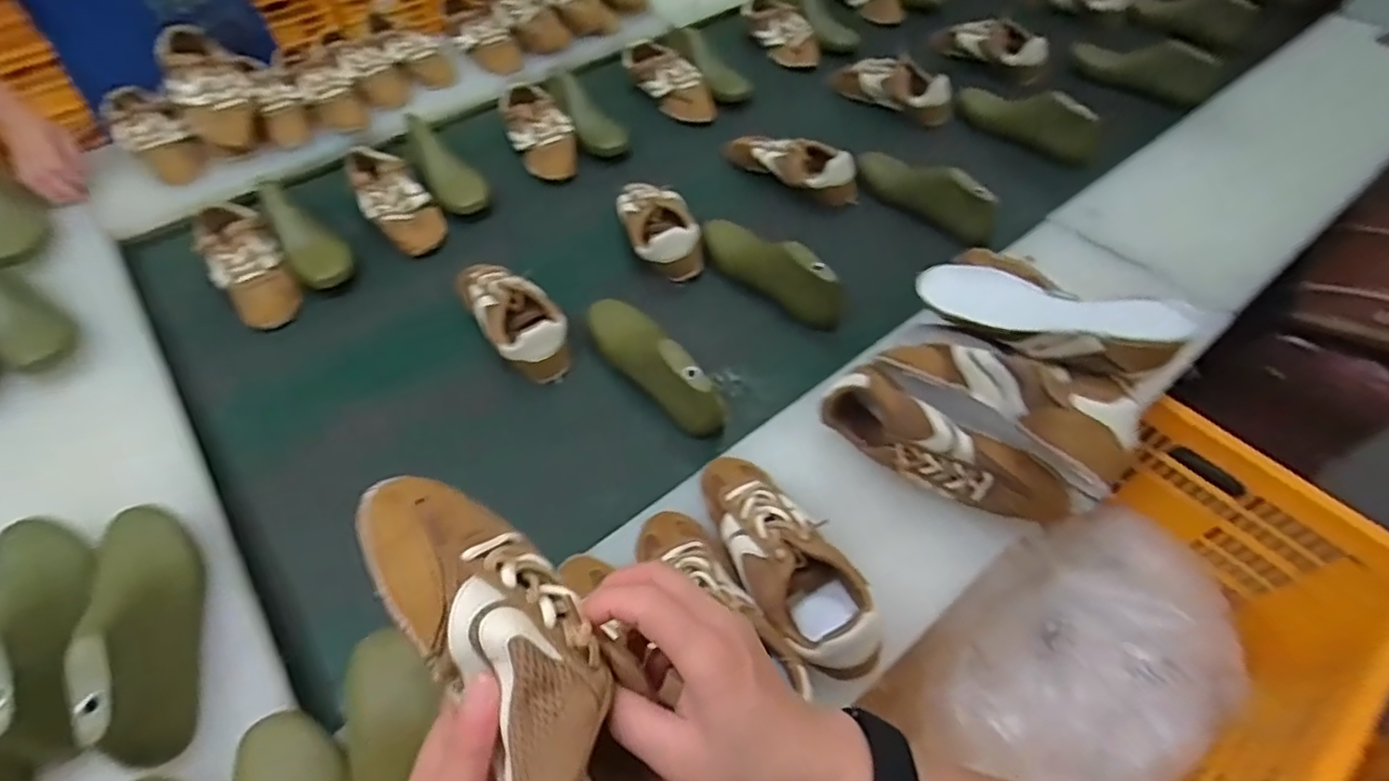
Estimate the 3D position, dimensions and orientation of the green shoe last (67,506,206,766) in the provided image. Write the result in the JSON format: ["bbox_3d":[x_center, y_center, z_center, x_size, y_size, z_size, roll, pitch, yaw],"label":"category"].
[{"bbox_3d":[-0.454,0.182,0.519,0.067,0.072,0.232,-27,57,-18],"label":"green shoe last"}]

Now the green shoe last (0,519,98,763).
[{"bbox_3d":[-0.538,0.184,0.519,0.072,0.073,0.231,-37,61,-23],"label":"green shoe last"}]

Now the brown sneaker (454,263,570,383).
[{"bbox_3d":[-0.224,-0.092,0.794,0.090,0.064,0.190,-30,58,-19],"label":"brown sneaker"}]

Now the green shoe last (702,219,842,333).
[{"bbox_3d":[0.101,-0.169,0.832,0.073,0.067,0.235,-34,60,-22],"label":"green shoe last"}]

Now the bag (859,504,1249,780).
[{"bbox_3d":[0.484,0.324,0.773,0.451,0.115,0.259,-32,59,-21],"label":"bag"}]

